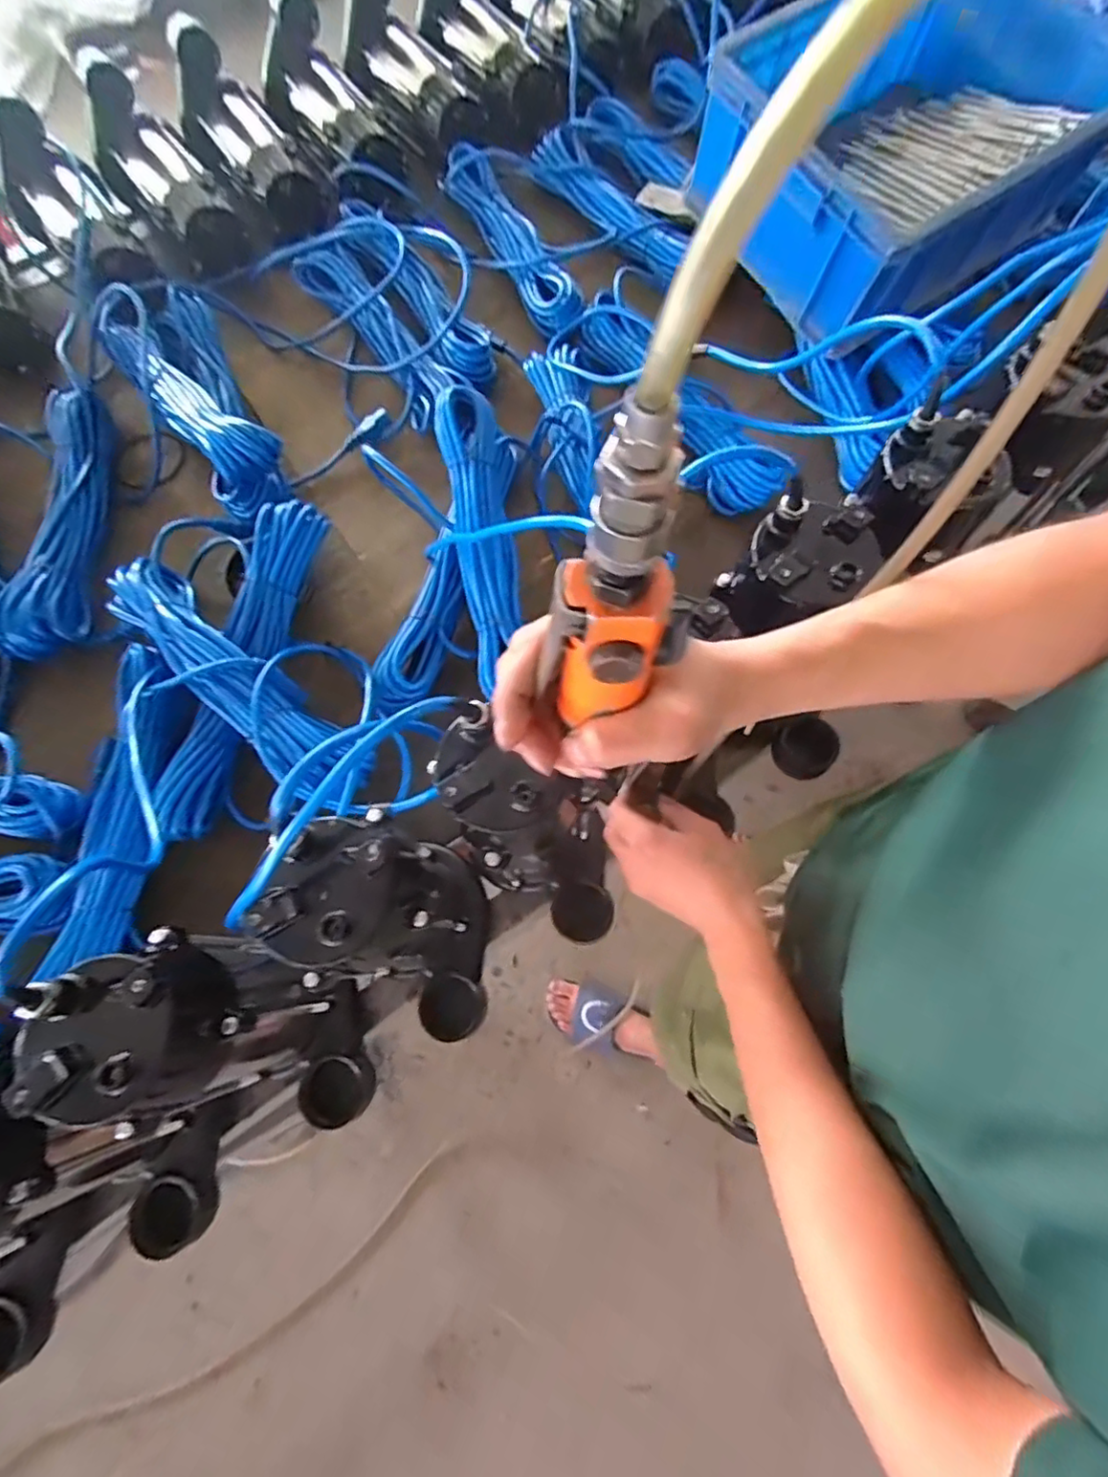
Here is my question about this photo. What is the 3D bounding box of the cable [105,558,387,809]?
[{"bbox_3d":[-0.320,-0.067,0.593,0.321,0.059,0.091,35,76,12],"label":"cable"}]

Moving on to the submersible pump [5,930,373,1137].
[{"bbox_3d":[-0.214,0.215,0.417,0.152,0.233,0.093,37,76,13],"label":"submersible pump"}]

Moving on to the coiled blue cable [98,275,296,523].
[{"bbox_3d":[-0.420,-0.410,0.711,0.126,0.086,0.365,-33,73,-9],"label":"coiled blue cable"}]

